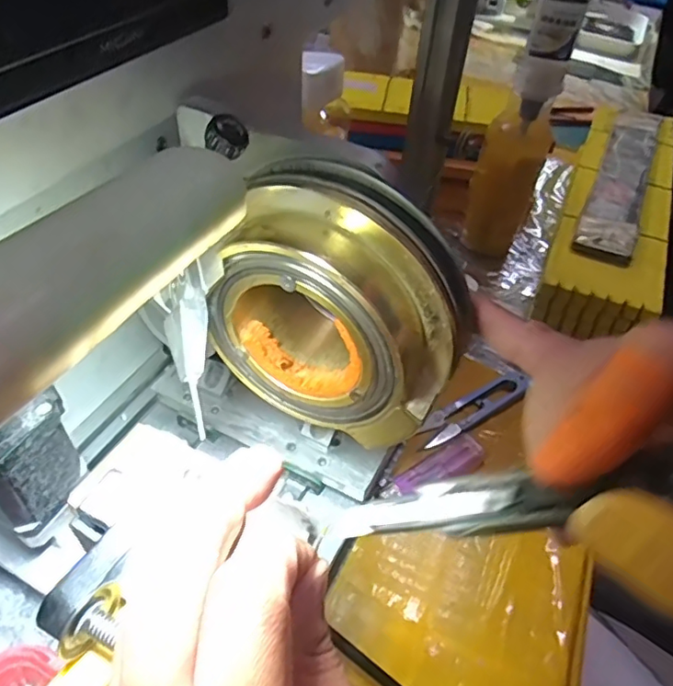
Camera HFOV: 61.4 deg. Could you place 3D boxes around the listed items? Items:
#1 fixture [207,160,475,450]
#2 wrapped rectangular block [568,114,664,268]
[{"bbox_3d":[0.002,-0.014,0.234,0.098,0.099,0.045,27,50,17],"label":"fixture"},{"bbox_3d":[0.260,-0.157,0.513,0.041,0.015,0.281,24,49,14],"label":"wrapped rectangular block"}]

